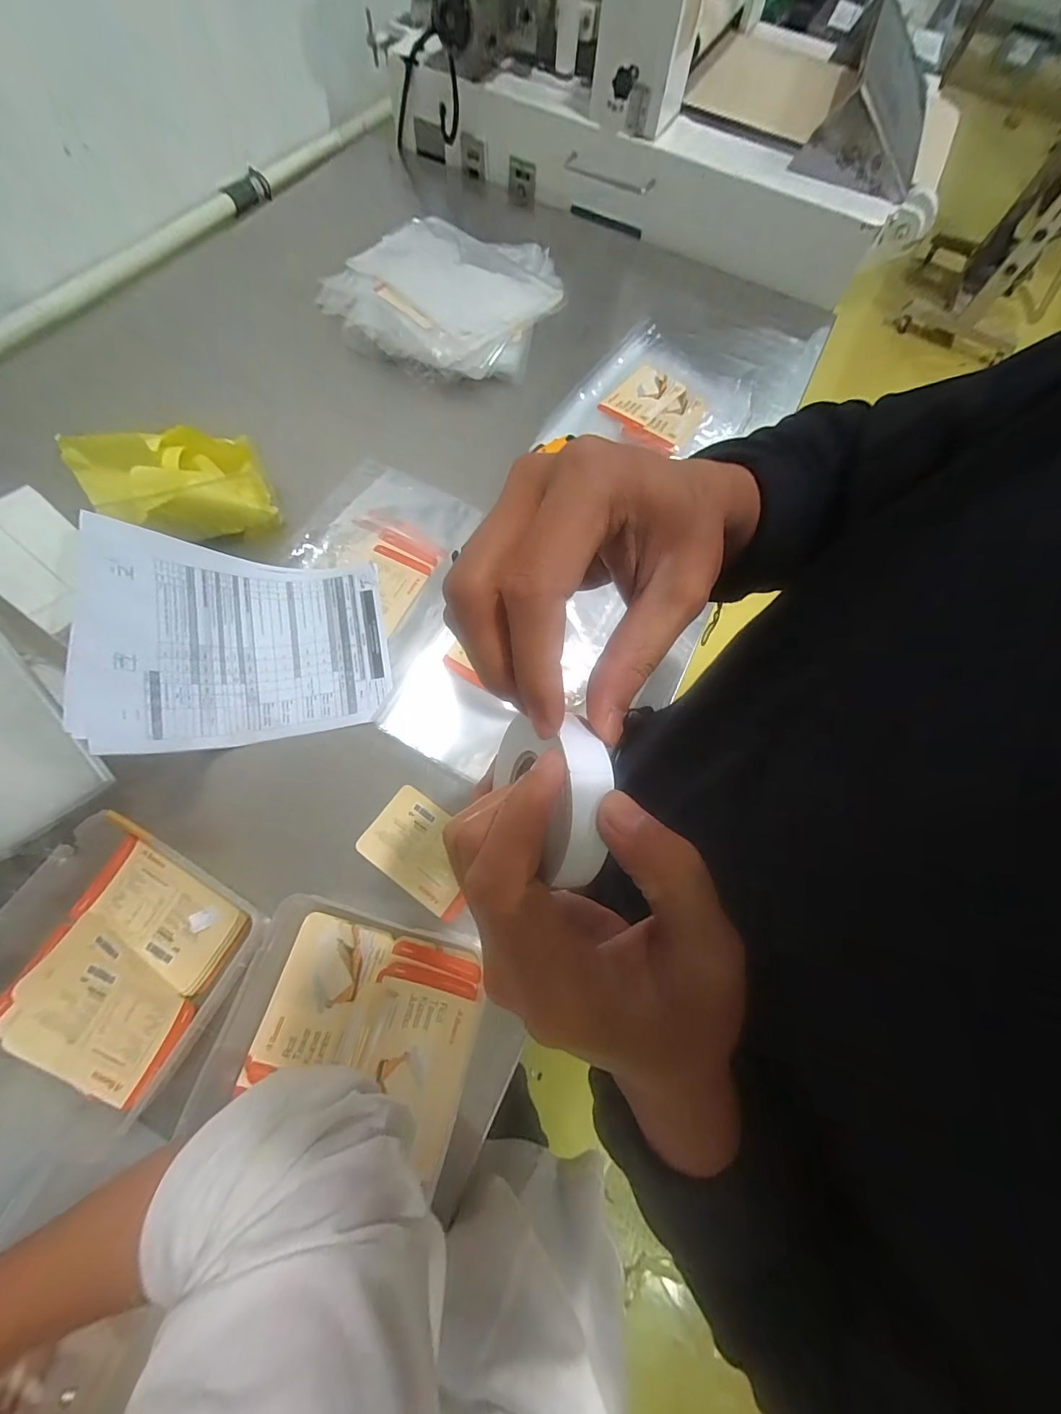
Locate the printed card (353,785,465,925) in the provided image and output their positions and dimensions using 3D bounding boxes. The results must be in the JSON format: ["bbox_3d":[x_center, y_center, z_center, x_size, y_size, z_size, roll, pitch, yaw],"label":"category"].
[{"bbox_3d":[-0.110,0.150,0.480,0.126,0.005,0.084,35,71,8],"label":"printed card"}]

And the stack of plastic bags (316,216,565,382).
[{"bbox_3d":[-0.130,-0.683,0.749,0.352,0.053,0.355,32,72,7],"label":"stack of plastic bags"}]

